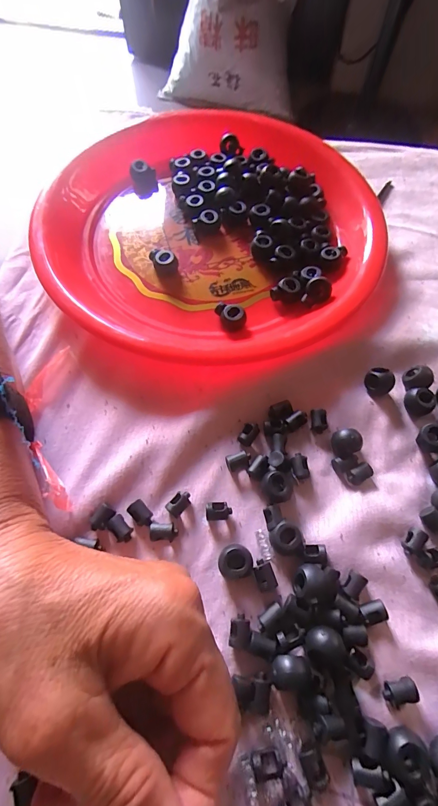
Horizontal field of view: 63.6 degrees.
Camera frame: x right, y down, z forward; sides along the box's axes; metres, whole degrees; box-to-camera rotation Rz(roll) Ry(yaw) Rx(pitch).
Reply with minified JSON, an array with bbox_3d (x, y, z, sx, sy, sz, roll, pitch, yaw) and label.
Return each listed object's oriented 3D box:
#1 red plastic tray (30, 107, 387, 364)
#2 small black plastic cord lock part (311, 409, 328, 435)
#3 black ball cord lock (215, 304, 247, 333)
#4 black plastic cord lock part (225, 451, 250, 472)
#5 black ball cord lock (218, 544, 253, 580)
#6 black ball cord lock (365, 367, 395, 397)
[{"bbox_3d":[-0.005,-0.139,0.272,0.246,0.029,0.247,-6,66,-4],"label":"red plastic tray"},{"bbox_3d":[0.064,0.011,0.222,0.011,0.008,0.013,1,66,-1],"label":"small black plastic cord lock part"},{"bbox_3d":[0.008,-0.062,0.249,0.016,0.013,0.021,-27,69,-13],"label":"black ball cord lock"},{"bbox_3d":[0.012,0.035,0.212,0.015,0.009,0.009,-22,68,-11],"label":"black plastic cord lock part"},{"bbox_3d":[0.009,0.084,0.187,0.018,0.012,0.016,-9,66,-5],"label":"black ball cord lock"},{"bbox_3d":[0.103,-0.014,0.227,0.013,0.015,0.017,-37,72,-16],"label":"black ball cord lock"}]

